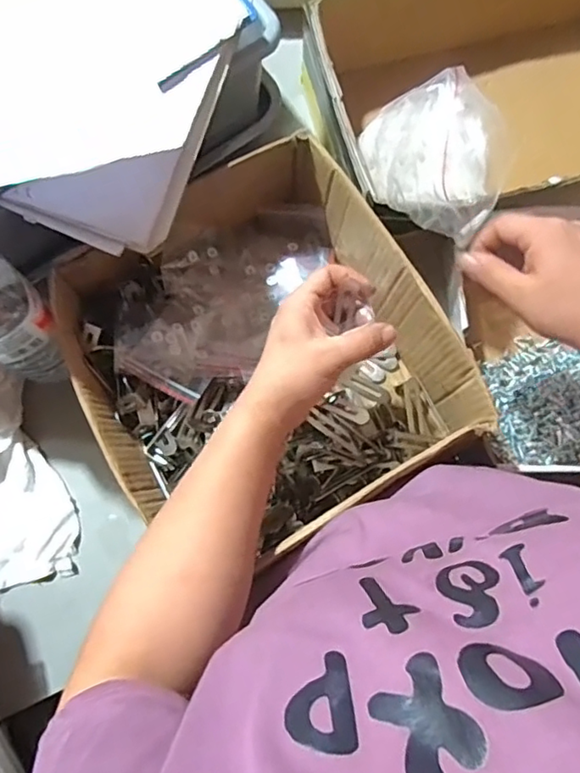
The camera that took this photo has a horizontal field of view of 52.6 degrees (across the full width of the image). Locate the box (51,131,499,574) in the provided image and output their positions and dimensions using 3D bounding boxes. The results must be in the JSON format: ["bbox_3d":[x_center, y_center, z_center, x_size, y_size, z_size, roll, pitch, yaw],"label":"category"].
[{"bbox_3d":[-0.028,-0.028,0.513,0.277,0.116,0.288,-27,81,-6],"label":"box"}]

